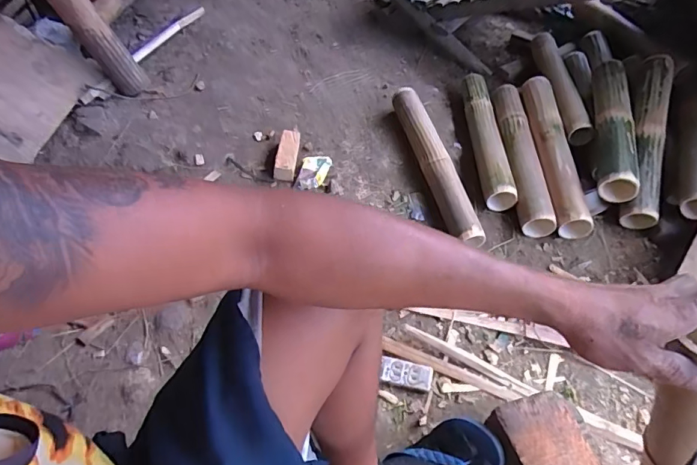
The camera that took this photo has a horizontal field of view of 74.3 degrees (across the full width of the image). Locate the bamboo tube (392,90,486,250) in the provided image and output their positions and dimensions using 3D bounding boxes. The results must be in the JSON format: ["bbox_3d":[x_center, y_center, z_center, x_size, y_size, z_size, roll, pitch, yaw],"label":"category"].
[{"bbox_3d":[0.193,-0.177,1.071,0.071,0.054,0.451,-12,53,-8],"label":"bamboo tube"}]

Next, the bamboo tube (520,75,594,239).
[{"bbox_3d":[0.487,-0.210,1.118,0.080,0.076,0.505,2,52,2],"label":"bamboo tube"}]

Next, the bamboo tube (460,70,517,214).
[{"bbox_3d":[0.345,-0.259,1.176,0.072,0.079,0.504,2,52,2],"label":"bamboo tube"}]

